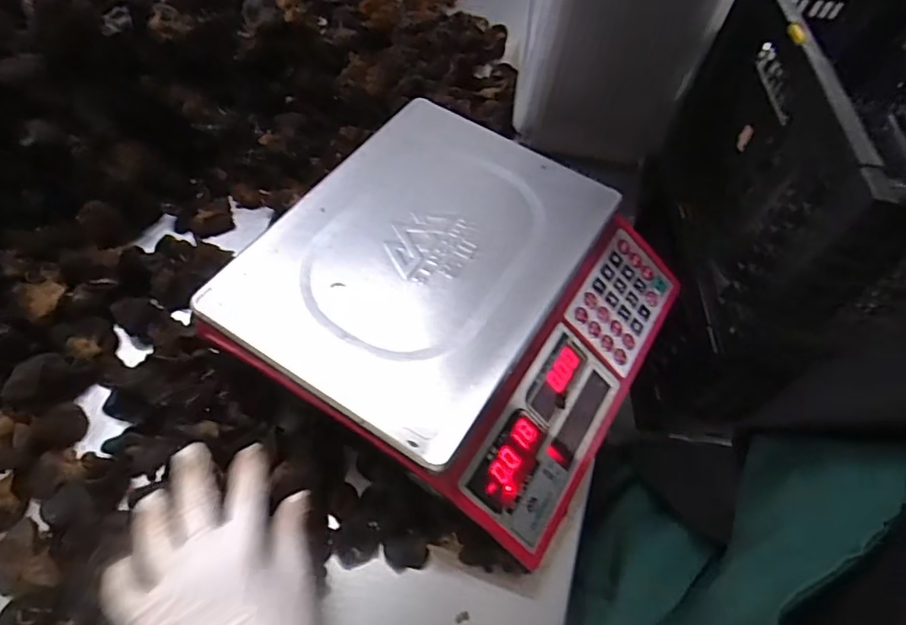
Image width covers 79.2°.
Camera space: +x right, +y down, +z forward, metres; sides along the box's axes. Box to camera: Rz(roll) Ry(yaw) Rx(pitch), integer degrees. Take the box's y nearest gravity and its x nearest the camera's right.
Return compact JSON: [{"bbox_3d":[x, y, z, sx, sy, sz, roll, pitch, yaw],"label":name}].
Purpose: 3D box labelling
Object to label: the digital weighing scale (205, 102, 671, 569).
[{"bbox_3d":[0.008,-0.010,0.465,0.313,0.102,0.304,29,59,12],"label":"digital weighing scale"}]

